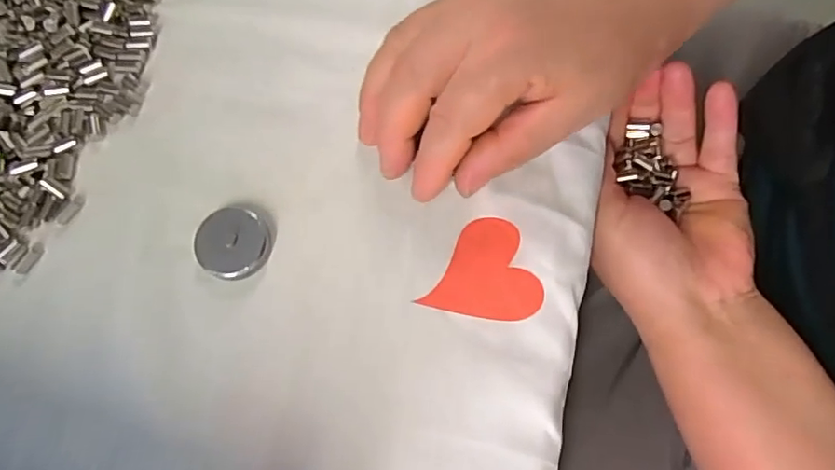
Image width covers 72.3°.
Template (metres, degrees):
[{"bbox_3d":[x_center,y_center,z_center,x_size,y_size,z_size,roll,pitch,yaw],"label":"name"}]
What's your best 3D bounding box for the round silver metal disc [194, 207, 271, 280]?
[{"bbox_3d":[-0.076,0.003,0.234,0.029,0.008,0.029,0,75,1],"label":"round silver metal disc"}]

